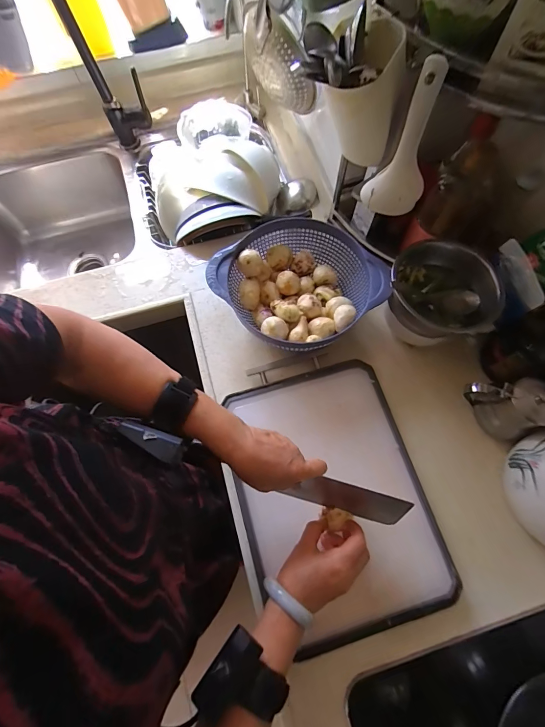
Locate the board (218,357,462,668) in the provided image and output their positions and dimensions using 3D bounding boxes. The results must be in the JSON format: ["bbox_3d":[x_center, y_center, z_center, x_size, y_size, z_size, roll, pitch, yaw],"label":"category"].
[{"bbox_3d":[0.086,0.191,0.503,0.262,0.032,0.369,-17,68,-2],"label":"board"}]

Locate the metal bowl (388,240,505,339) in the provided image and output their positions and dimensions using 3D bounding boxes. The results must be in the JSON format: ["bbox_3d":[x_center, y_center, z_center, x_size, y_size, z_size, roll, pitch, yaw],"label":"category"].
[{"bbox_3d":[0.267,-0.114,0.531,0.159,0.072,0.136,20,73,9],"label":"metal bowl"}]

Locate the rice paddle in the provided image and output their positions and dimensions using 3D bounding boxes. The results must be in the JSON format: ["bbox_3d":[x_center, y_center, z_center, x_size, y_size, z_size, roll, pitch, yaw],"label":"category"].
[{"bbox_3d":[0.162,-0.258,0.404,0.074,0.166,0.032,-1,71,2],"label":"rice paddle"}]

